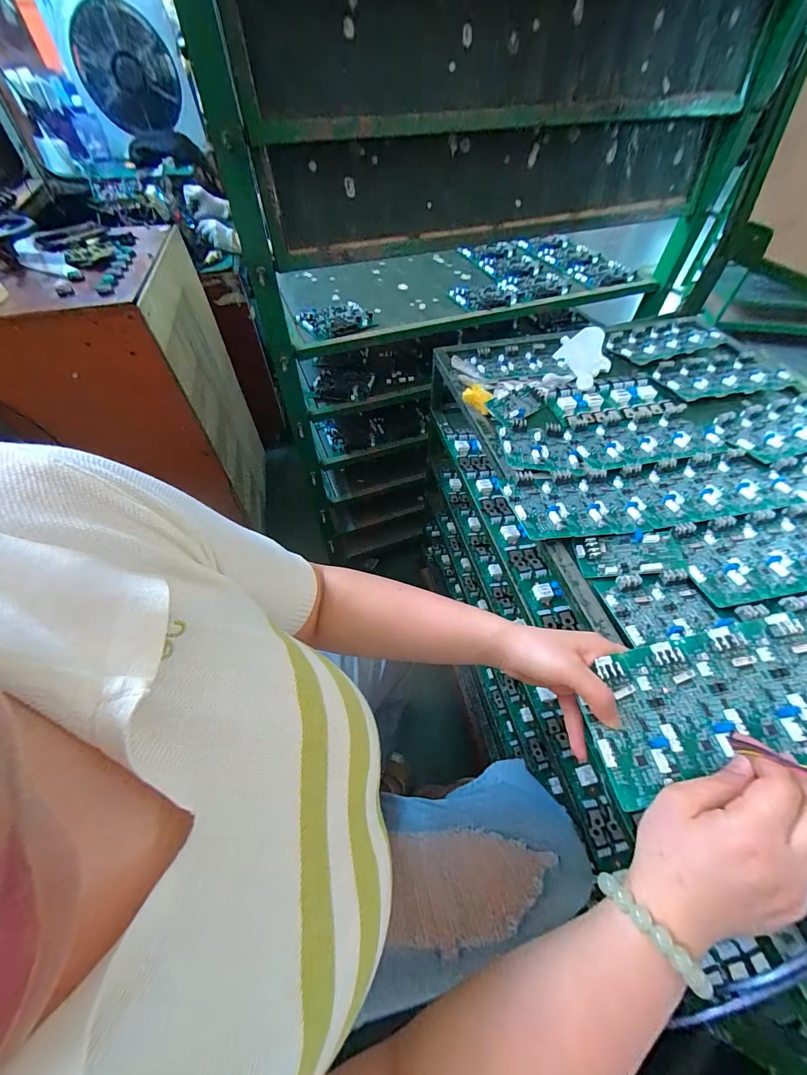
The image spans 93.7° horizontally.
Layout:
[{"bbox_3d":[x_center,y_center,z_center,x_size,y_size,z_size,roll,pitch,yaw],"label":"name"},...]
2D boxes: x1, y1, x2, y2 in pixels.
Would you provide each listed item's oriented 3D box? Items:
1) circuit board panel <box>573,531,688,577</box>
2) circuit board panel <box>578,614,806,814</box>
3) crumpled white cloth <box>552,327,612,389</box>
[{"bbox_3d":[0.243,0.019,0.410,0.105,0.018,0.048,-2,52,0],"label":"circuit board panel"},{"bbox_3d":[0.244,0.129,0.293,0.194,0.025,0.101,-17,53,1],"label":"circuit board panel"},{"bbox_3d":[0.303,-0.306,0.640,0.089,0.028,0.157,20,55,16],"label":"crumpled white cloth"}]

